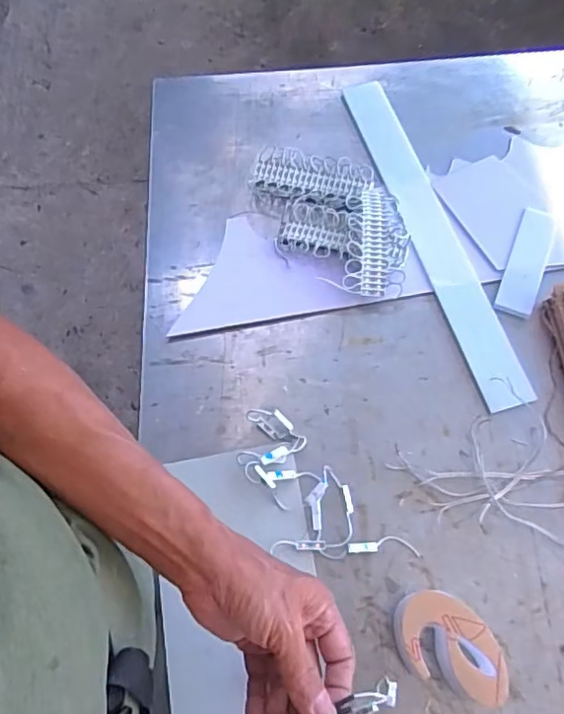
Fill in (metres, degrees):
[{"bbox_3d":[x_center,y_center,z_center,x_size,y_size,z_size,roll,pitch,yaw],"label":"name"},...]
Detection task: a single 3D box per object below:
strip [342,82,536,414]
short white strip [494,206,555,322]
[{"bbox_3d":[0.163,-0.145,0.650,0.055,0.010,0.435,-16,69,-7],"label":"strip"},{"bbox_3d":[0.268,-0.105,0.629,0.038,0.005,0.133,20,68,10],"label":"short white strip"}]

